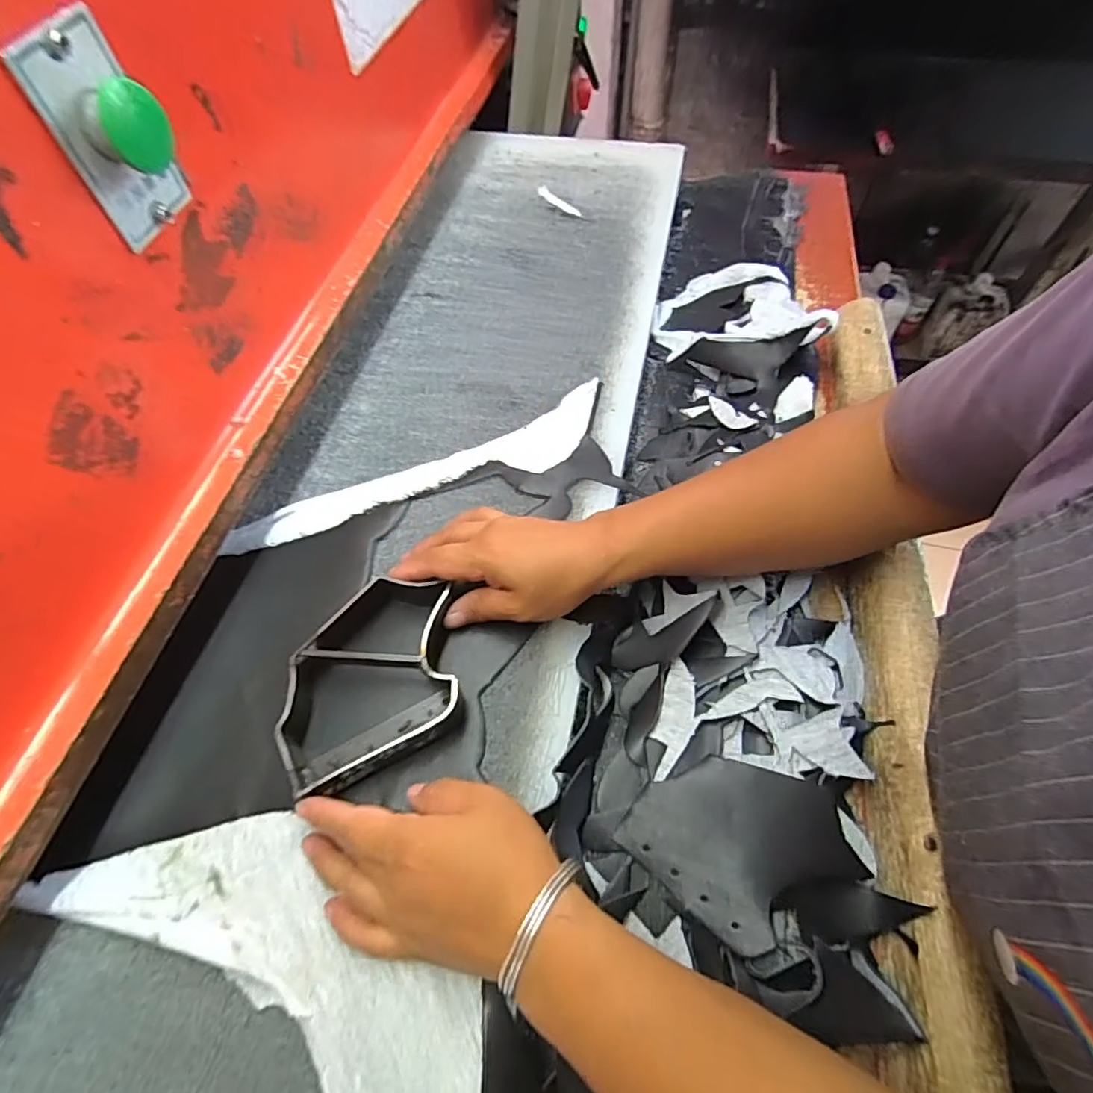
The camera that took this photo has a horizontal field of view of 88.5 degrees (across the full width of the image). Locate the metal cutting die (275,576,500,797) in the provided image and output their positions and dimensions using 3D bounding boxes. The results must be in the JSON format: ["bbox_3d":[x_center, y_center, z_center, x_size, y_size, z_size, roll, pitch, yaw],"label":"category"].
[{"bbox_3d":[-0.111,0.089,0.371,0.116,0.043,0.144,10,60,7],"label":"metal cutting die"}]

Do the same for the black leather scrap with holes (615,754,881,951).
[{"bbox_3d":[0.117,0.177,0.343,0.114,0.018,0.096,-28,63,-14],"label":"black leather scrap with holes"}]

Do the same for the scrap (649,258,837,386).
[{"bbox_3d":[0.189,-0.246,0.572,0.138,0.068,0.191,-6,58,-2],"label":"scrap"}]

